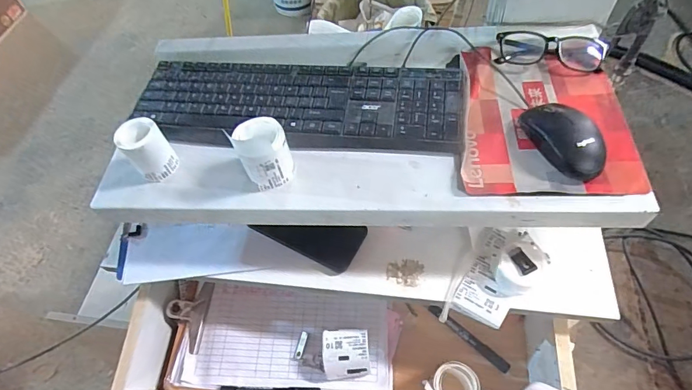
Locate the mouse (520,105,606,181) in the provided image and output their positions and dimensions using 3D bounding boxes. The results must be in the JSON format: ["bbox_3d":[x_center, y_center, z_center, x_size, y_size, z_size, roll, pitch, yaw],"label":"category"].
[{"bbox_3d":[0.244,-0.065,0.460,0.057,0.029,0.101,-12,56,-3],"label":"mouse"}]

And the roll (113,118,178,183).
[{"bbox_3d":[-0.234,-0.054,0.489,0.046,0.065,0.045,-2,56,3],"label":"roll"}]

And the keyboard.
[{"bbox_3d":[-0.063,-0.119,0.532,0.414,0.019,0.134,5,56,8],"label":"keyboard"}]

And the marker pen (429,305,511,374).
[{"bbox_3d":[0.188,0.218,0.635,0.139,0.020,0.015,35,65,25],"label":"marker pen"}]

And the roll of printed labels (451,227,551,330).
[{"bbox_3d":[0.190,0.096,0.510,0.080,0.041,0.124,27,62,21],"label":"roll of printed labels"}]

